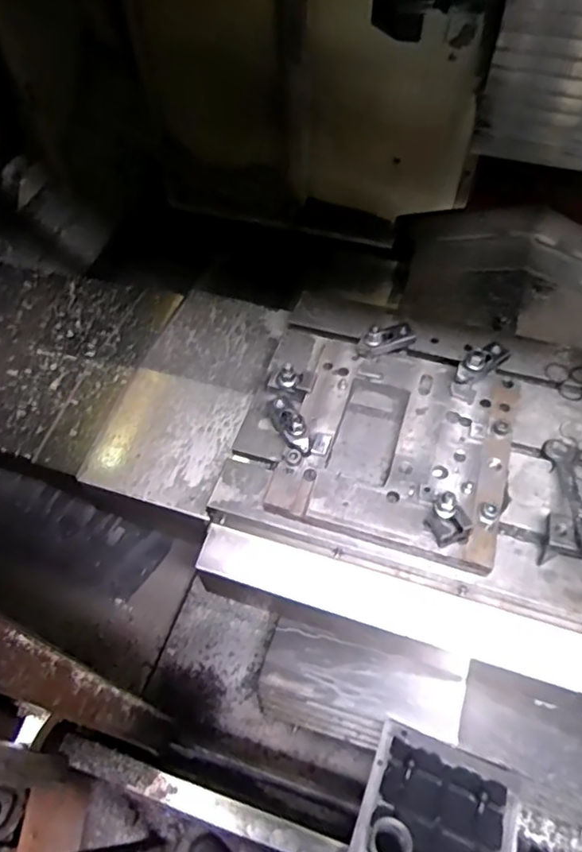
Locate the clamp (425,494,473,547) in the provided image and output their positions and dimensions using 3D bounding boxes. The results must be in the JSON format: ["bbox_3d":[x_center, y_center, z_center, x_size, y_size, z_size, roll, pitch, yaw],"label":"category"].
[{"bbox_3d":[0.223,0.129,0.797,0.054,0.061,0.053,-12,56,-6],"label":"clamp"}]

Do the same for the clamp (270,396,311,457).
[{"bbox_3d":[-0.003,-0.007,0.899,0.040,0.047,0.109,-22,58,-12],"label":"clamp"}]

